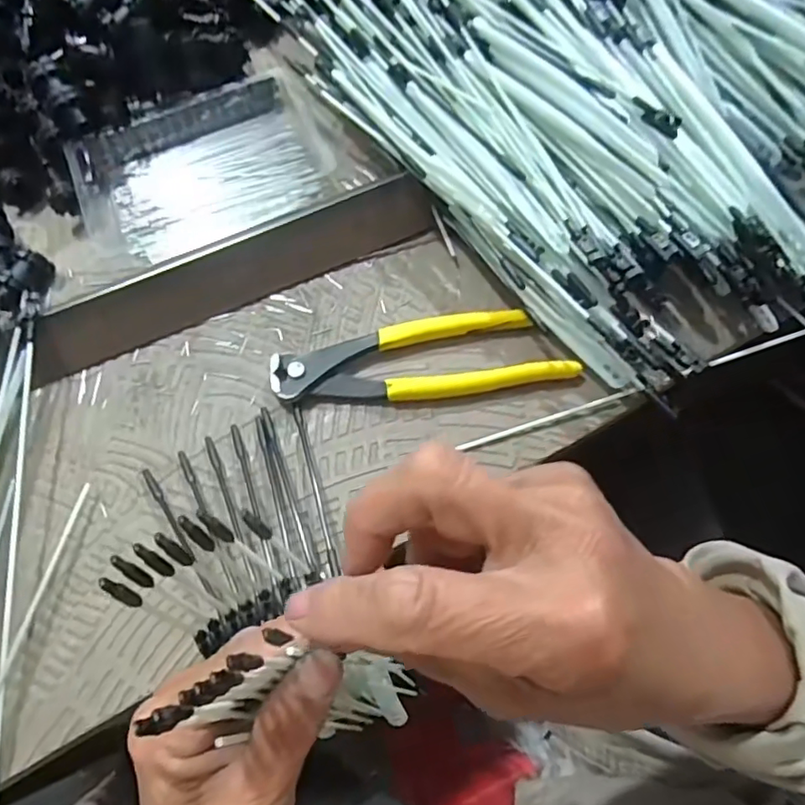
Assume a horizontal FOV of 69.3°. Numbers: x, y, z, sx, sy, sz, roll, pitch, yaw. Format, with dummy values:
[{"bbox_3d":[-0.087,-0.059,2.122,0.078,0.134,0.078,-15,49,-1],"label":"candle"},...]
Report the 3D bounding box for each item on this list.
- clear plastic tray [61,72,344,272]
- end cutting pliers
[{"bbox_3d":[-0.129,-0.152,0.376,0.158,0.026,0.096,-24,72,-6],"label":"clear plastic tray"},{"bbox_3d":[0.010,-0.024,0.329,0.162,0.015,0.045,-8,71,-1],"label":"end cutting pliers"}]

